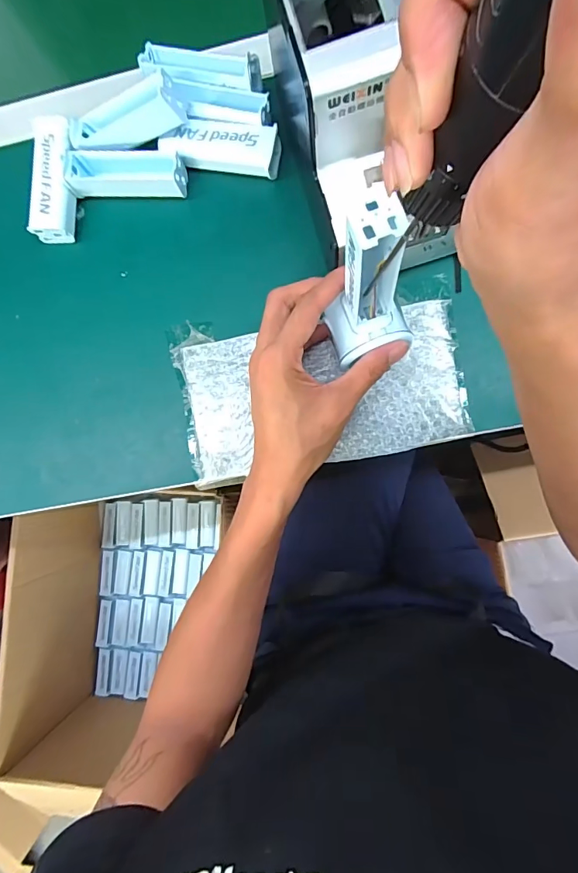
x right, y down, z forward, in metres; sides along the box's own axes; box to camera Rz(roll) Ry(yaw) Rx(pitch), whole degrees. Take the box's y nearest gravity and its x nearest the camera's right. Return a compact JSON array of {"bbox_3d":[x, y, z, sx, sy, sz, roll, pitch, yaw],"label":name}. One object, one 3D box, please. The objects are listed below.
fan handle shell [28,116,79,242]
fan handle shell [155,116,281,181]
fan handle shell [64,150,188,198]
[{"bbox_3d":[-0.208,-0.230,0.386,0.034,0.031,0.106,4,87,6],"label":"fan handle shell"},{"bbox_3d":[-0.058,-0.247,0.372,0.102,0.026,0.033,7,87,6],"label":"fan handle shell"},{"bbox_3d":[-0.141,-0.231,0.380,0.102,0.026,0.032,2,86,6],"label":"fan handle shell"}]

